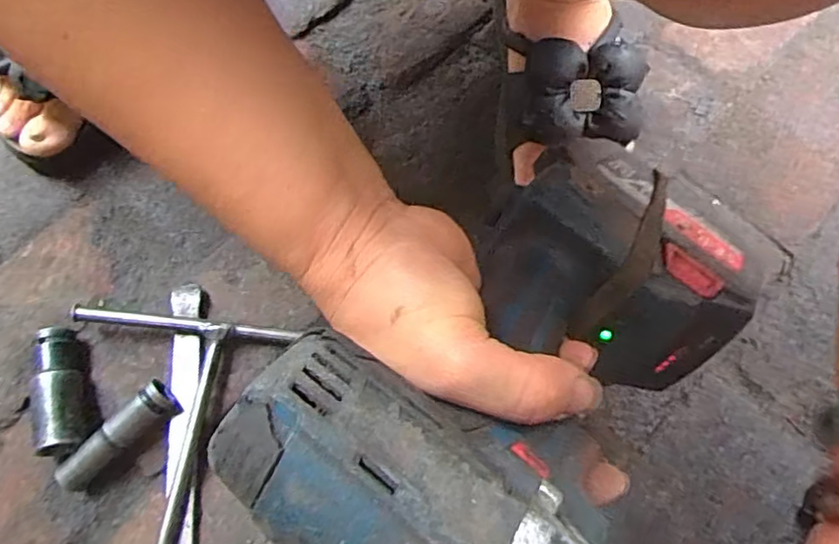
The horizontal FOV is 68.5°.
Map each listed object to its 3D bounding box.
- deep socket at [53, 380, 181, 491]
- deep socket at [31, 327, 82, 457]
[{"bbox_3d":[-0.191,0.105,0.390,0.081,0.025,0.021,-38,73,-13],"label":"deep socket"},{"bbox_3d":[-0.235,0.077,0.403,0.027,0.027,0.080,-17,69,-5],"label":"deep socket"}]

